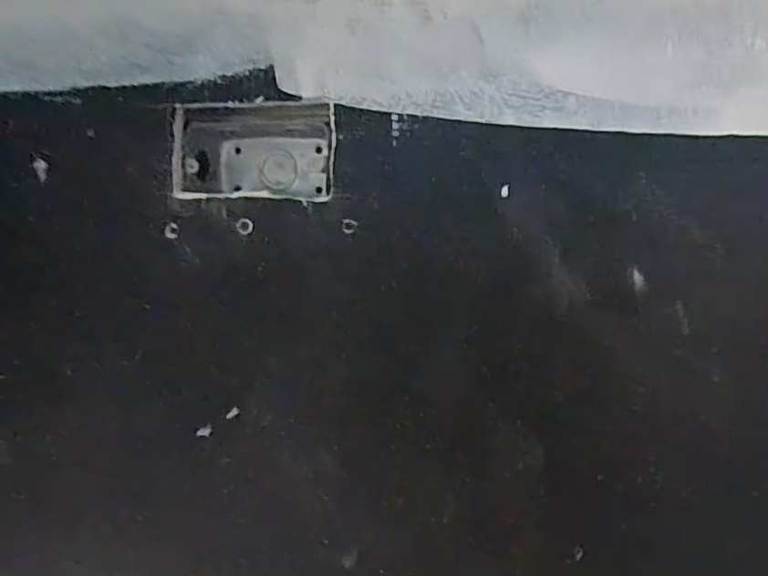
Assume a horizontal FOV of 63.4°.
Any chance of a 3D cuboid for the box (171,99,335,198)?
[{"bbox_3d":[-0.082,-0.088,0.412,0.100,0.058,0.070,1,7,-1],"label":"box"}]

